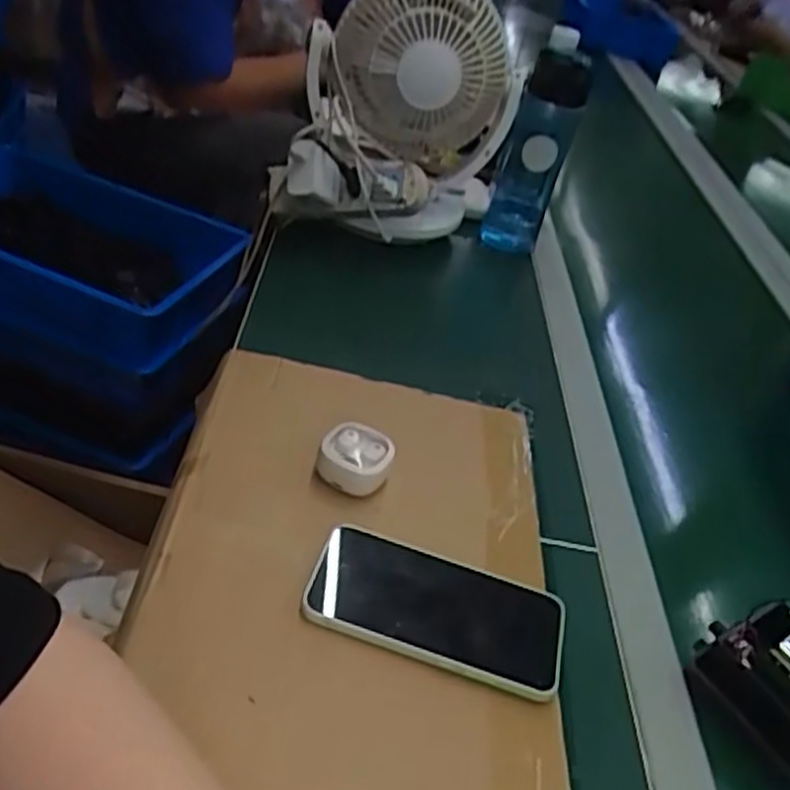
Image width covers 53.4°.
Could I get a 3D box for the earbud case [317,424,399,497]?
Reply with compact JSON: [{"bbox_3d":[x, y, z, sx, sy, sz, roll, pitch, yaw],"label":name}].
[{"bbox_3d":[-0.028,0.045,0.541,0.050,0.043,0.052,11,38,-7],"label":"earbud case"}]

